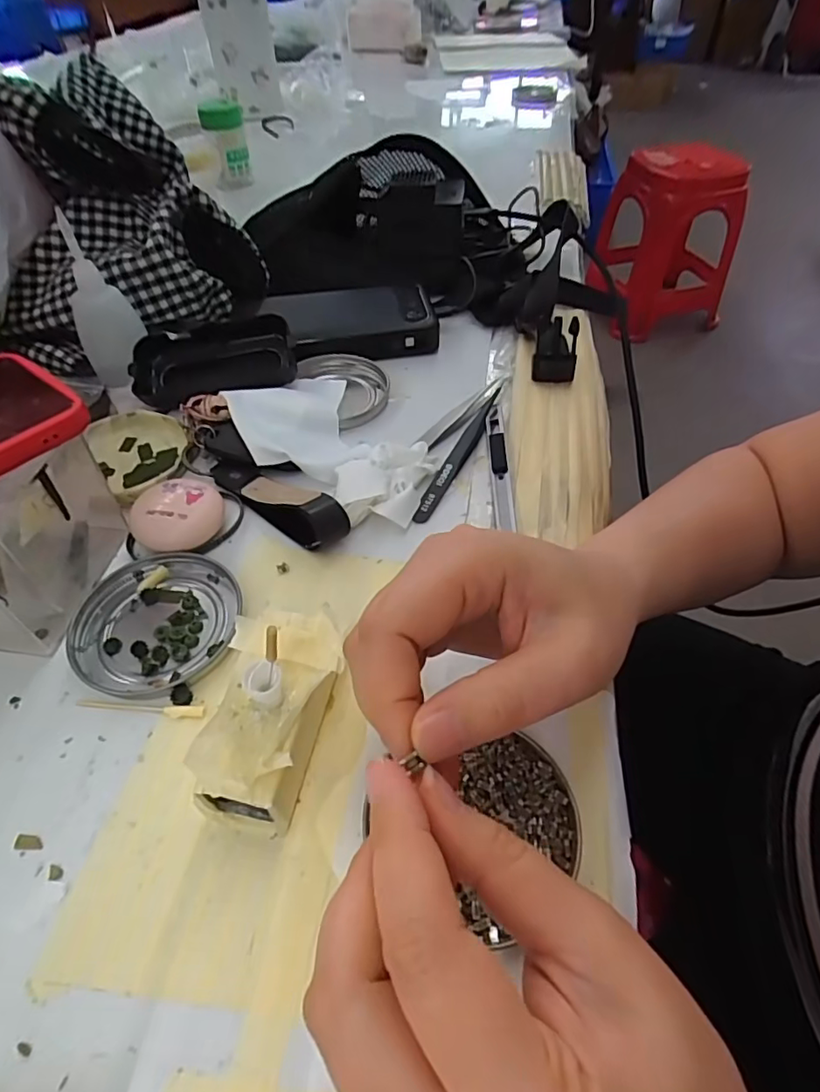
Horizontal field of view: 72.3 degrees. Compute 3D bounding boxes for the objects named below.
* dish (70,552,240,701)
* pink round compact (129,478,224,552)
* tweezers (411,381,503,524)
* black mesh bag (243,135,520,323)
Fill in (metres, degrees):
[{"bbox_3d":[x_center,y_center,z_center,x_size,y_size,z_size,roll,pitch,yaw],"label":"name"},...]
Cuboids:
[{"bbox_3d":[-0.125,0.037,0.276,0.075,0.009,0.076,0,50,1],"label":"dish"},{"bbox_3d":[-0.128,-0.016,0.311,0.047,0.023,0.042,-27,55,-20],"label":"pink round compact"},{"bbox_3d":[0.032,-0.064,0.354,0.012,0.014,0.127,20,53,17],"label":"tweezers"},{"bbox_3d":[-0.021,-0.291,0.504,0.229,0.079,0.188,6,50,6],"label":"black mesh bag"}]

